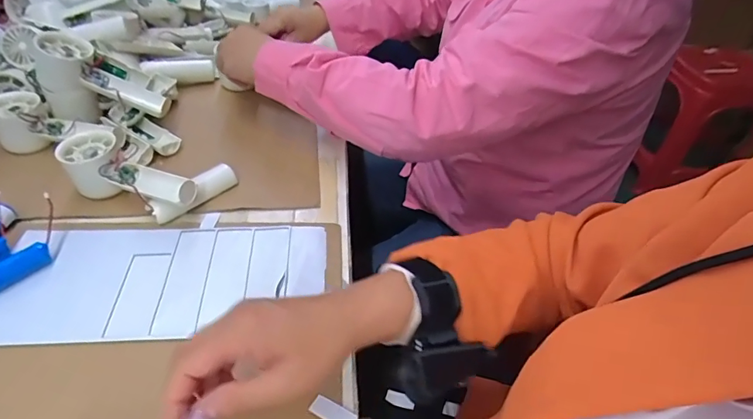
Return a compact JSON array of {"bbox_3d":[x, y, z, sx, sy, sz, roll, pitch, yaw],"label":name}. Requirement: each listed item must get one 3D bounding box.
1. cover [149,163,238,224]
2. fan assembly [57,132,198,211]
[{"bbox_3d":[-0.195,-0.018,0.496,0.028,0.026,0.092,34,51,25],"label":"cover"},{"bbox_3d":[-0.260,-0.027,0.478,0.152,0.053,0.058,24,48,17],"label":"fan assembly"}]

